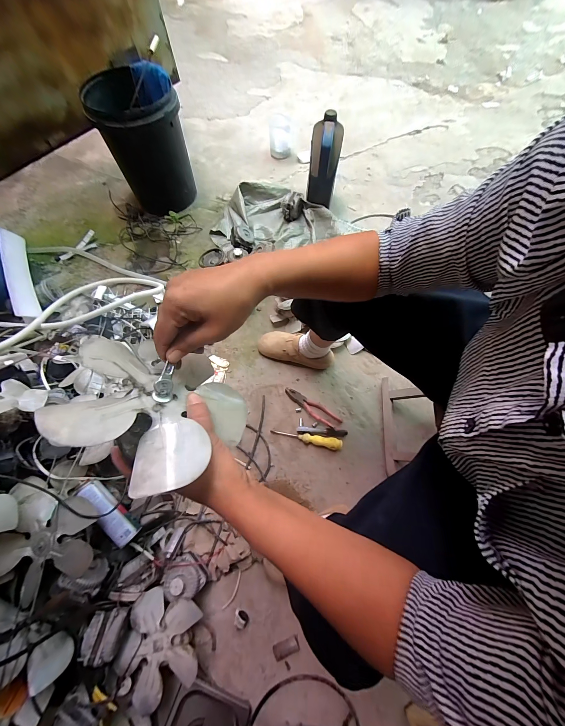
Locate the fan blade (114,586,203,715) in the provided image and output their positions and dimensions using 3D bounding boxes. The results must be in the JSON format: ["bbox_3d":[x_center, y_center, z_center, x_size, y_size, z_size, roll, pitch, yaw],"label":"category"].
[{"bbox_3d":[-0.249,0.583,0.541,0.159,0.025,0.167,13,68,5],"label":"fan blade"}]

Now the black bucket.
[{"bbox_3d":[-0.518,-0.851,1.032,0.285,0.330,0.272,-21,69,-8],"label":"black bucket"}]

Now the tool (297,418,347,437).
[{"bbox_3d":[0.114,0.187,0.764,0.141,0.020,0.043,4,68,1],"label":"tool"}]

